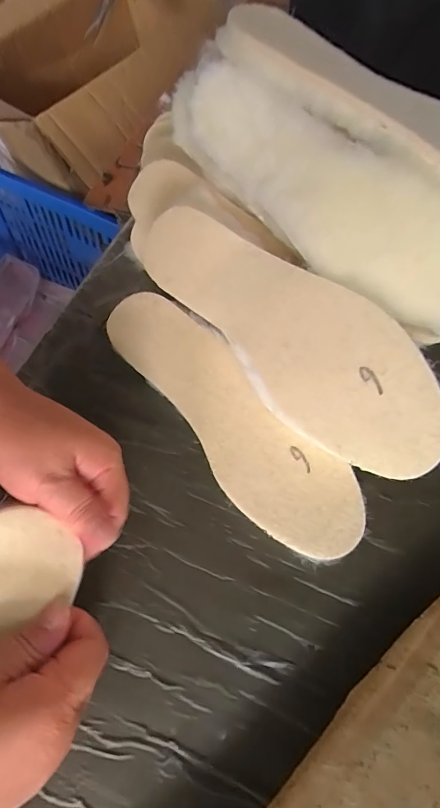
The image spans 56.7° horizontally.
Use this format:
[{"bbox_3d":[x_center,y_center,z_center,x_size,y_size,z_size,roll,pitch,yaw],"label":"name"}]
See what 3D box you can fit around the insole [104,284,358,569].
[{"bbox_3d":[0.003,0.007,0.331,0.077,0.011,0.267,-41,74,-8],"label":"insole"}]

